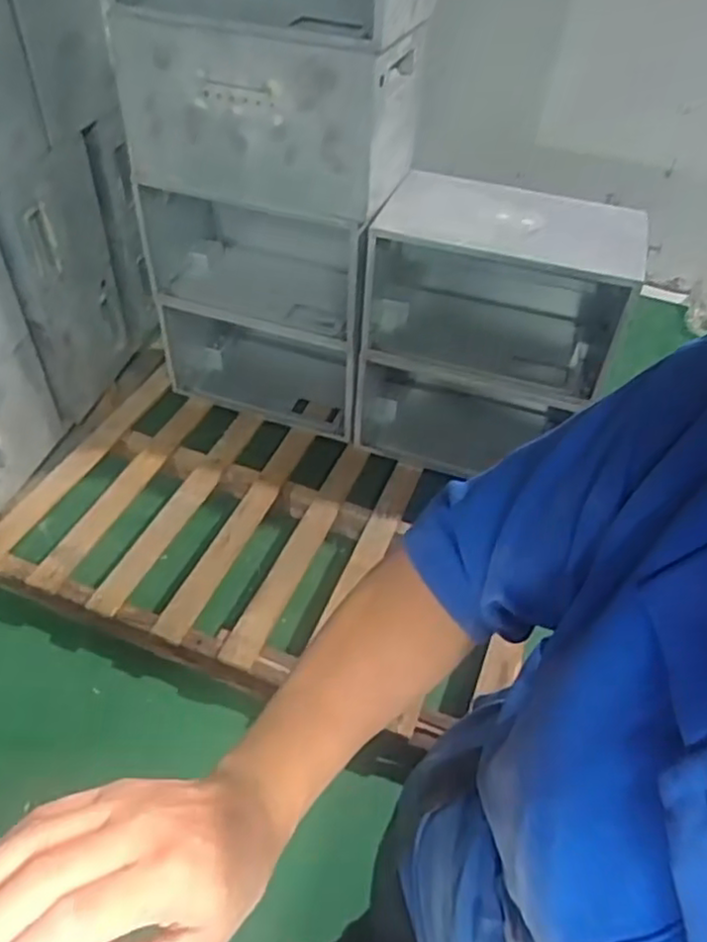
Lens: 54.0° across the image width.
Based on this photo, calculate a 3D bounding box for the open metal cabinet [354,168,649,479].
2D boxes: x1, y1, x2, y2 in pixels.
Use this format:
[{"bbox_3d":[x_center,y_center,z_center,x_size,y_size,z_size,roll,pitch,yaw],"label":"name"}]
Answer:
[{"bbox_3d":[0.307,-0.318,1.625,0.536,0.607,0.336,14,46,9],"label":"open metal cabinet"}]

